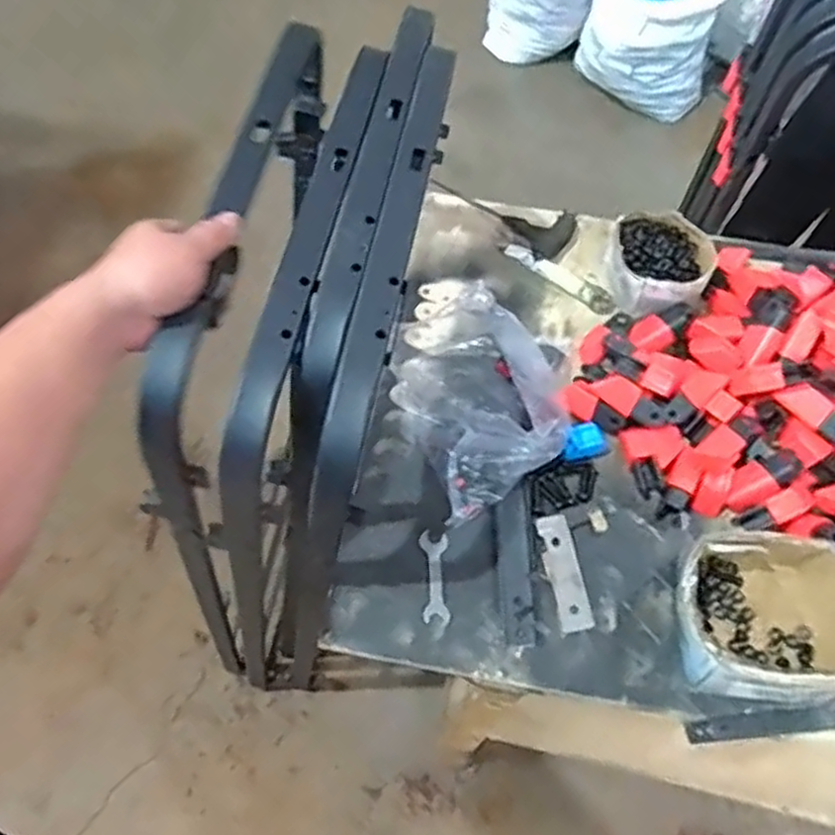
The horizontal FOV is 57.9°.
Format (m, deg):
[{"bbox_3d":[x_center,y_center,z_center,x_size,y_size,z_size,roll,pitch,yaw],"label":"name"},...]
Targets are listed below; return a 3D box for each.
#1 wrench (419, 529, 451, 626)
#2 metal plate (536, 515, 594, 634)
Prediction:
[{"bbox_3d":[0.018,0.163,0.768,0.028,0.007,0.091,0,61,-1],"label":"wrench"},{"bbox_3d":[0.149,0.158,0.764,0.035,0.006,0.115,-10,72,-4],"label":"metal plate"}]

